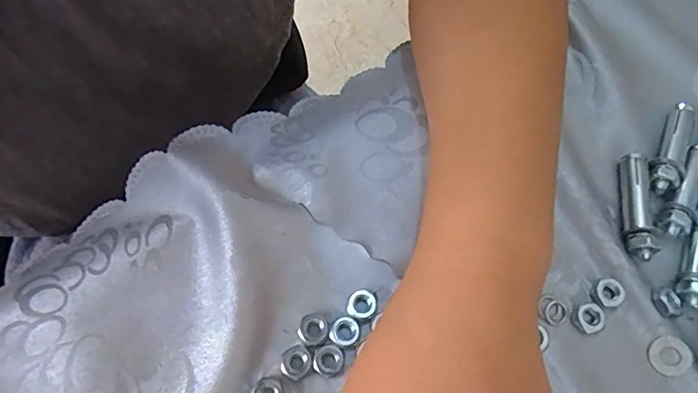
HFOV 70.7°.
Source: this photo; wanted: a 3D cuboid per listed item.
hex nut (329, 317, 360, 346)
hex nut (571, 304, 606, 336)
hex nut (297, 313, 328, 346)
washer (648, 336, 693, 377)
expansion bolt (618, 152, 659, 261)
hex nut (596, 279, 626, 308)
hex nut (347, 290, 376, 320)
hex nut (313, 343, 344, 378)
[{"bbox_3d":[-0.002,0.060,0.217,0.012,0.004,0.012,26,69,8],"label":"hex nut"},{"bbox_3d":[0.110,0.056,0.224,0.014,0.004,0.013,-29,72,-13],"label":"hex nut"},{"bbox_3d":[-0.016,0.059,0.217,0.013,0.006,0.012,-29,72,-13],"label":"hex nut"},{"bbox_3d":[0.144,0.071,0.219,0.017,0.004,0.016,-15,70,-8],"label":"washer"},{"bbox_3d":[0.142,0.004,0.242,0.011,0.009,0.055,9,68,1],"label":"expansion bolt"},{"bbox_3d":[0.121,0.045,0.228,0.012,0.005,0.011,33,71,10],"label":"hex nut"},{"bbox_3d":[0.006,0.049,0.222,0.012,0.004,0.012,13,68,2],"label":"hex nut"},{"bbox_3d":[-0.009,0.071,0.212,0.013,0.004,0.013,24,69,7],"label":"hex nut"}]

